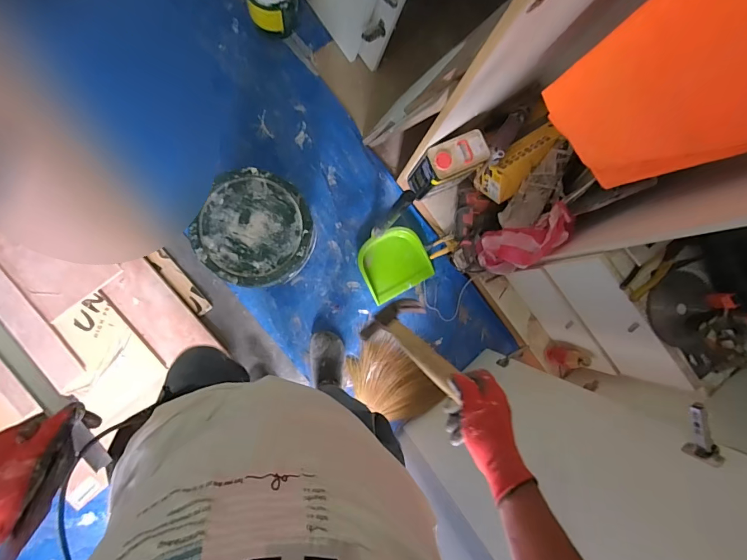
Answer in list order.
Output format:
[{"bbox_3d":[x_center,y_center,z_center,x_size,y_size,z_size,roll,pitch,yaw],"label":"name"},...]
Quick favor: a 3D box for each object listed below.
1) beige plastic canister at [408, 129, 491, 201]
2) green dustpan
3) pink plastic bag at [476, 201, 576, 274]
[{"bbox_3d":[0.211,-0.327,1.136,0.170,0.214,0.099,-27,92,-8],"label":"beige plastic canister"},{"bbox_3d":[0.067,-0.066,1.321,0.227,0.064,0.230,-27,92,-8],"label":"green dustpan"},{"bbox_3d":[0.413,-0.101,1.091,0.109,0.276,0.147,-31,93,-43],"label":"pink plastic bag"}]

